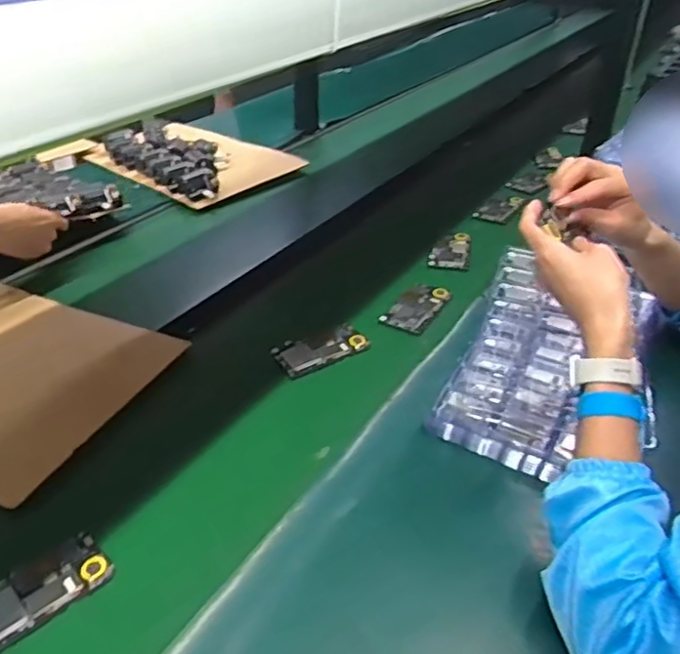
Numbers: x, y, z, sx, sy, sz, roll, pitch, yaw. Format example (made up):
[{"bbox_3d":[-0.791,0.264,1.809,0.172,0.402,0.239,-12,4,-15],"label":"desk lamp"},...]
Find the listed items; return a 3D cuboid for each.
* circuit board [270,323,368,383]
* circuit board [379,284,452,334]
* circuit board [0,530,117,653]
[{"bbox_3d":[-0.025,0.027,0.819,0.122,0.009,0.065,-21,40,-24],"label":"circuit board"},{"bbox_3d":[0.111,-0.028,0.902,0.064,0.009,0.124,19,41,26],"label":"circuit board"},{"bbox_3d":[-0.269,0.233,0.540,0.124,0.014,0.067,-28,43,-31],"label":"circuit board"}]

